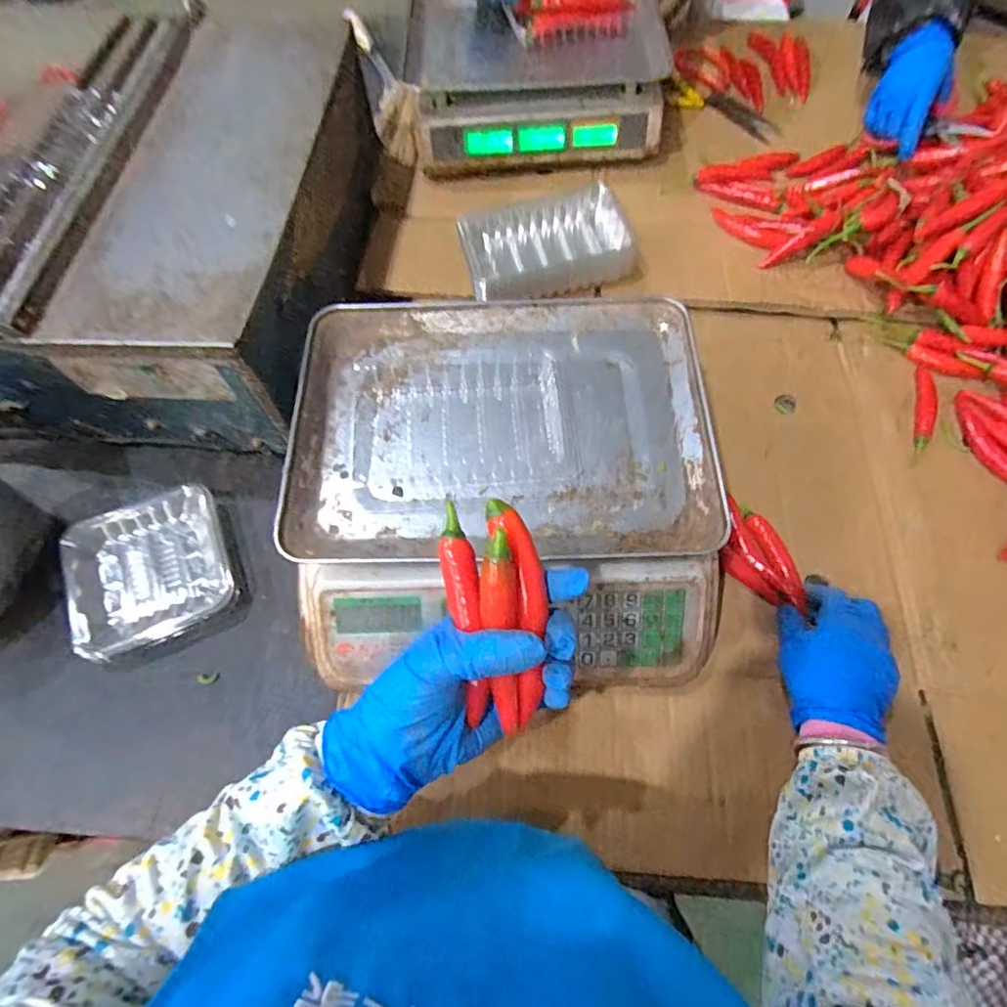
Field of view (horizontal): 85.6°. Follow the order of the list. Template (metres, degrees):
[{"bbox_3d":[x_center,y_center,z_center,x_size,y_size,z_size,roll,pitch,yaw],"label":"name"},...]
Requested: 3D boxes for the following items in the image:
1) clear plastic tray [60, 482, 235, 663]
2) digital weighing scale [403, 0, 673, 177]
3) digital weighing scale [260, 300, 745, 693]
[{"bbox_3d":[-0.333,0.063,0.512,0.137,0.032,0.139,-23,67,-7],"label":"clear plastic tray"},{"bbox_3d":[0.045,-0.587,0.761,0.319,0.109,0.319,-1,67,3],"label":"digital weighing scale"},{"bbox_3d":[0.001,-0.021,0.461,0.326,0.102,0.309,-1,66,2],"label":"digital weighing scale"}]

